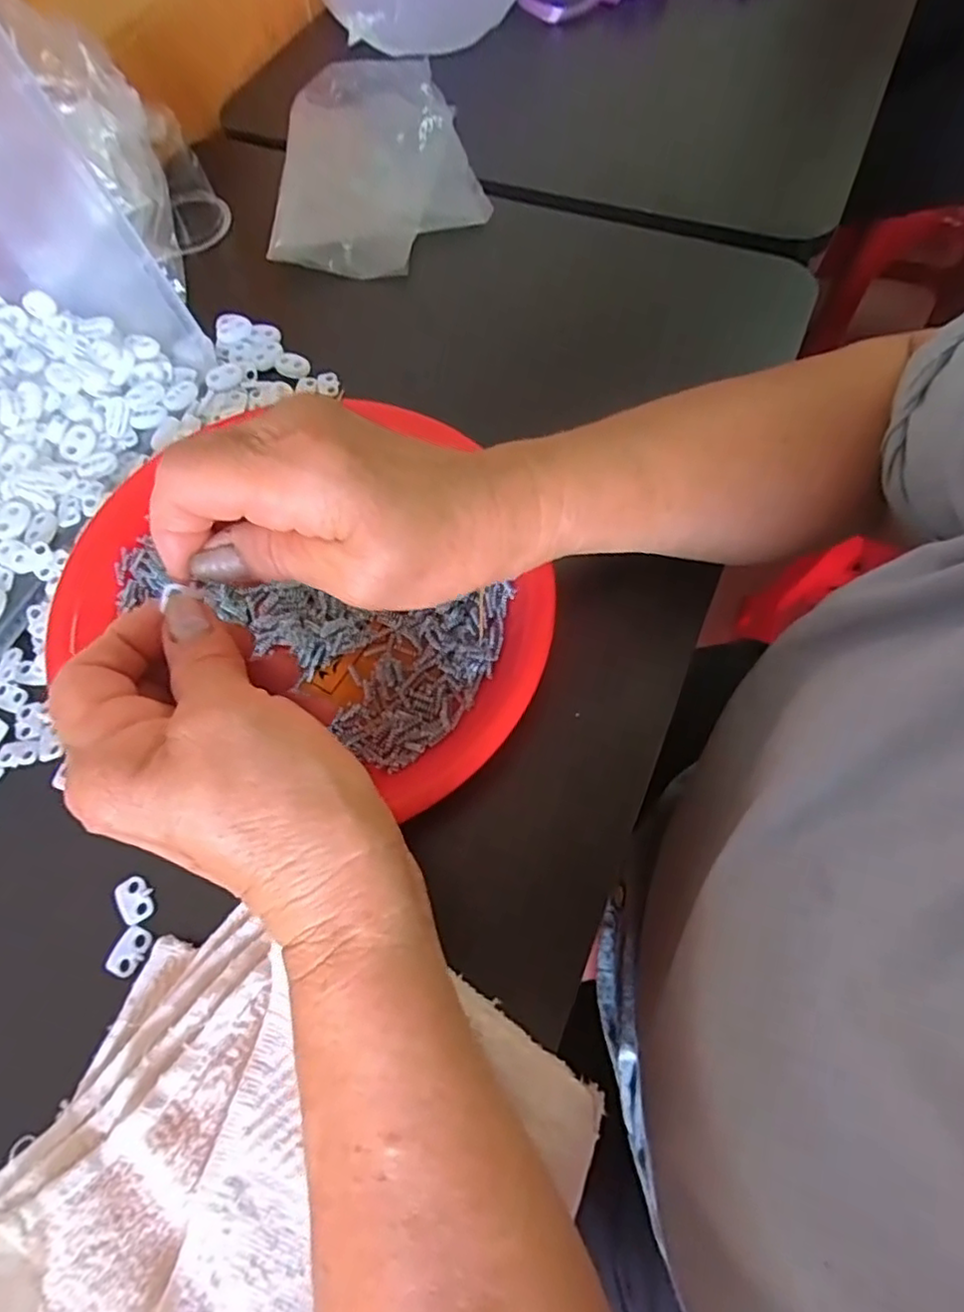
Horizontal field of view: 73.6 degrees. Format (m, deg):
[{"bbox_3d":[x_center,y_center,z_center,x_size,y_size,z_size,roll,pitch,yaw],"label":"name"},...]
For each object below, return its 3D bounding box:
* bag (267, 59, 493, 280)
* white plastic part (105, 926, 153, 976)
[{"bbox_3d":[-0.081,-0.360,0.467,0.141,0.029,0.214,-10,65,-1],"label":"bag"},{"bbox_3d":[-0.144,0.120,0.262,0.014,0.004,0.019,23,69,13],"label":"white plastic part"}]

